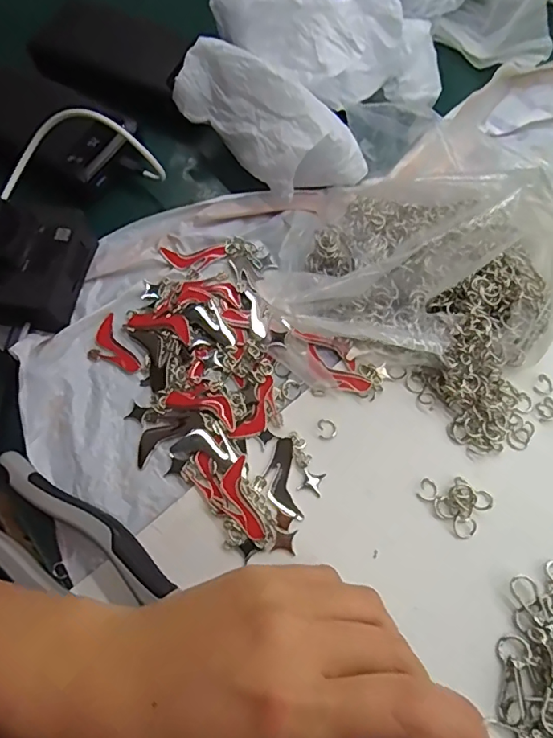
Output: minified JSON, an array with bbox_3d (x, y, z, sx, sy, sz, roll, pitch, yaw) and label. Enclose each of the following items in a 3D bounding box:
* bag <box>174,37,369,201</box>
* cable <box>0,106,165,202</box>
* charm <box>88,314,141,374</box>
[{"bbox_3d":[-0.005,-0.177,0.354,0.074,0.063,0.128,-40,74,-14],"label":"bag"},{"bbox_3d":[-0.135,-0.146,0.333,0.107,0.048,0.034,-13,69,-5],"label":"cable"},{"bbox_3d":[-0.109,-0.012,0.326,0.026,0.004,0.045,-30,71,-11],"label":"charm"}]

